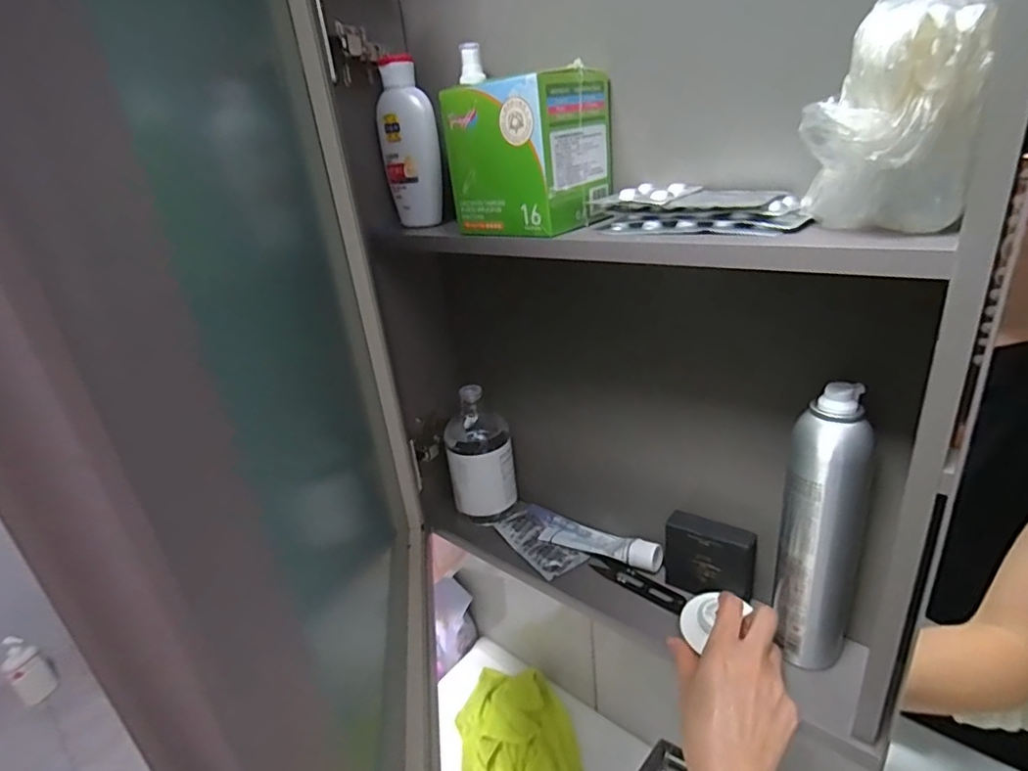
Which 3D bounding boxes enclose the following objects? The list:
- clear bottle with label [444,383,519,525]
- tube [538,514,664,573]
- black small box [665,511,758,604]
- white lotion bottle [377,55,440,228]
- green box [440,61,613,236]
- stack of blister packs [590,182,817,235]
[{"bbox_3d":[-0.037,0.086,0.642,0.073,0.163,0.060,-9,24,-5],"label":"clear bottle with label"},{"bbox_3d":[0.092,0.166,0.594,0.134,0.022,0.038,10,29,35],"label":"tube"},{"bbox_3d":[0.179,0.158,0.508,0.077,0.073,0.021,6,27,29],"label":"black small box"},{"bbox_3d":[-0.098,-0.224,0.517,0.040,0.140,0.042,-17,25,-20],"label":"white lotion bottle"},{"bbox_3d":[0.013,-0.180,0.435,0.099,0.104,0.086,13,31,38],"label":"green box"},{"bbox_3d":[0.127,-0.122,0.378,0.140,0.027,0.052,15,32,41],"label":"stack of blister packs"}]

